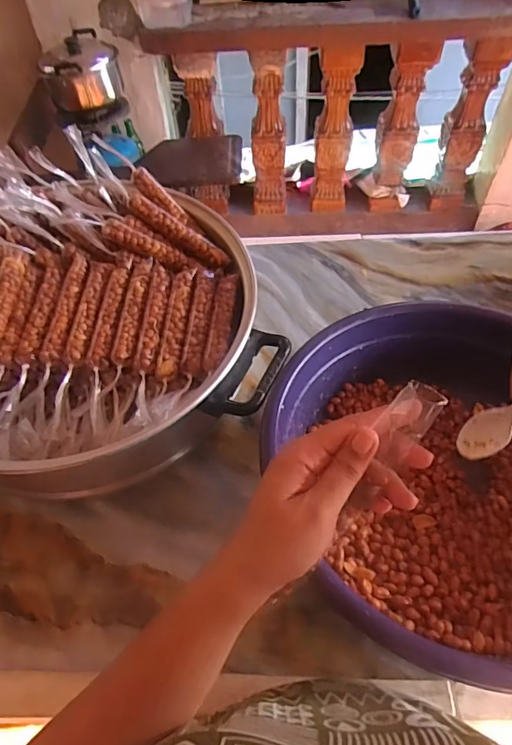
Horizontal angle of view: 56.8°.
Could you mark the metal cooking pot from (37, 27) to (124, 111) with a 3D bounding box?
[{"bbox_3d":[-0.500,-0.861,1.357,0.212,0.135,0.272,-19,56,-10],"label":"metal cooking pot"}]

